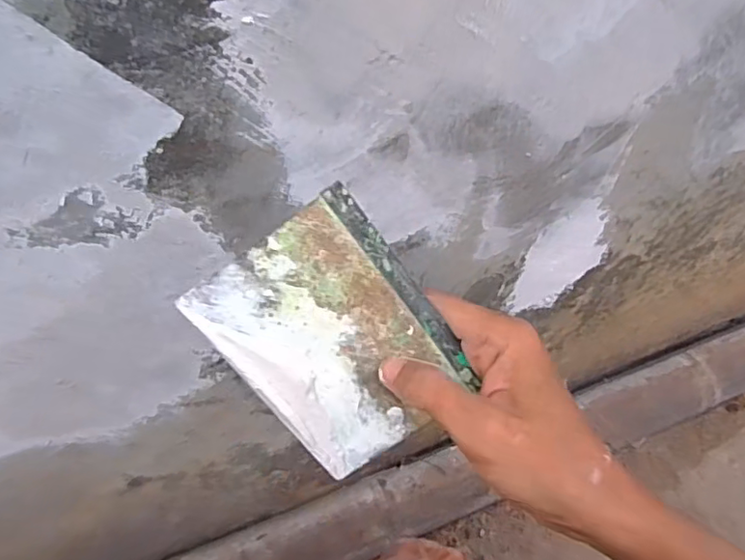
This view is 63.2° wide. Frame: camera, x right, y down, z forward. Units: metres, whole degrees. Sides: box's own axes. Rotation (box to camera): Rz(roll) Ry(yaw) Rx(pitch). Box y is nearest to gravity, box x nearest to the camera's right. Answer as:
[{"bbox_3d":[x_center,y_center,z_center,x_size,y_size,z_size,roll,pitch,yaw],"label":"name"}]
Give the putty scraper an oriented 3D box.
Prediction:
[{"bbox_3d":[-0.015,0.030,0.273,0.089,0.114,0.005,-35,18,10],"label":"putty scraper"}]

